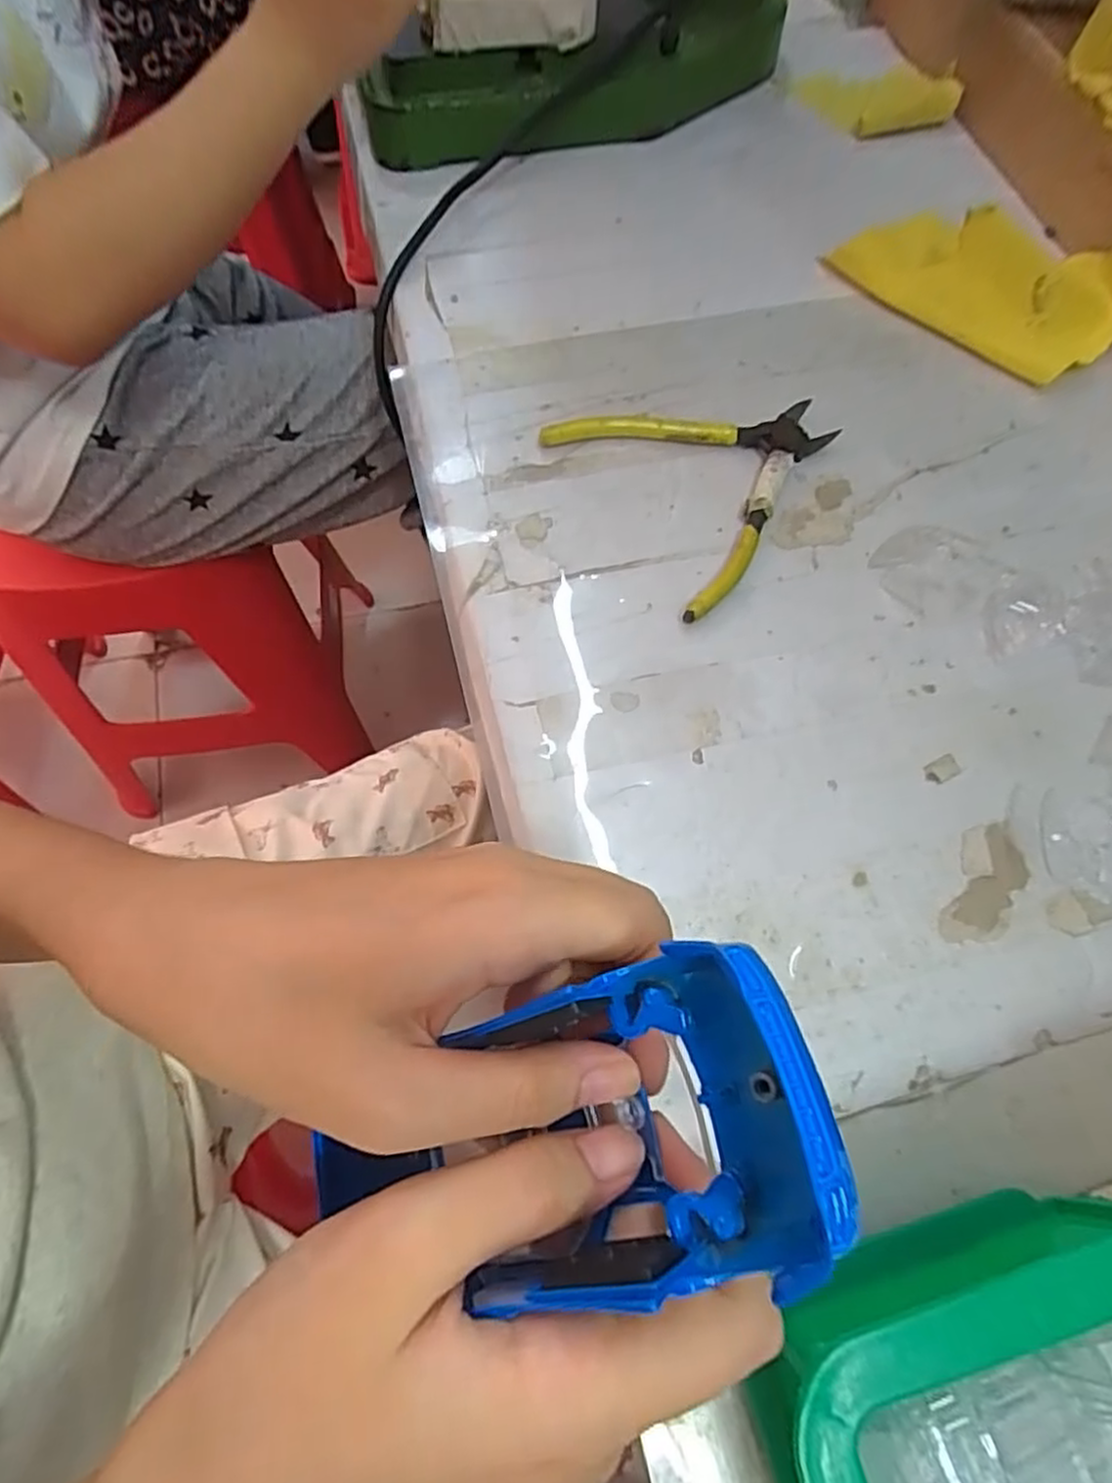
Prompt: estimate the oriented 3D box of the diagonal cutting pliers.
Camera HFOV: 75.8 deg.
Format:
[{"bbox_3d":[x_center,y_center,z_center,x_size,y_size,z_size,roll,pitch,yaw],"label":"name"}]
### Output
[{"bbox_3d":[0.085,-0.141,0.369,0.137,0.012,0.130,-31,71,-14],"label":"diagonal cutting pliers"}]

